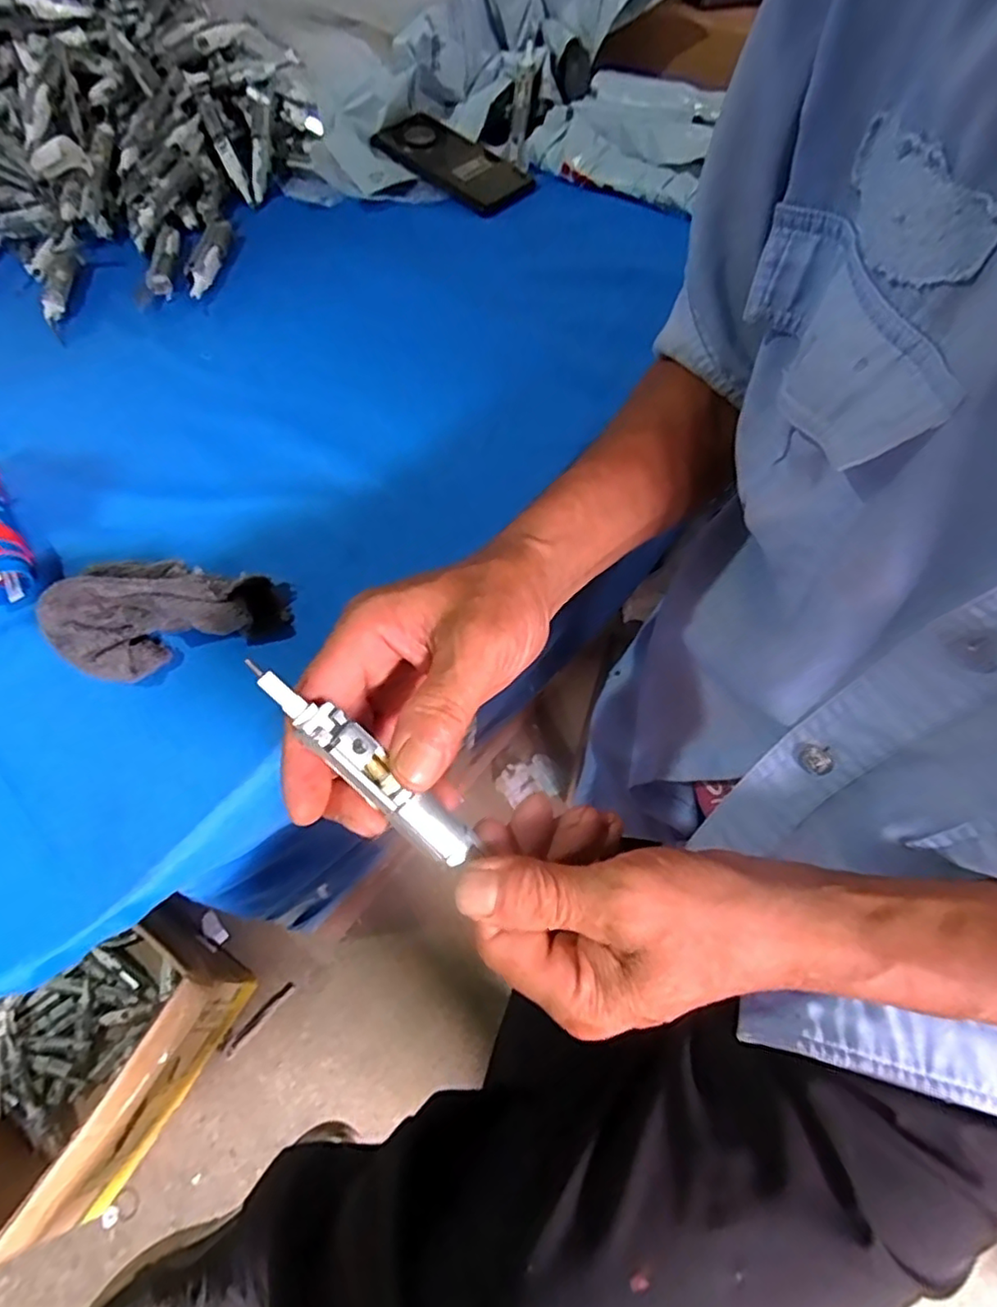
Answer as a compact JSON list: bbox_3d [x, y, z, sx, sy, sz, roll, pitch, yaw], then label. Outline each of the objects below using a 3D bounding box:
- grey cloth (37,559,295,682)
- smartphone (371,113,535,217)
[{"bbox_3d":[-0.190,-0.027,0.359,0.121,0.050,0.075,-1,62,2],"label":"grey cloth"},{"bbox_3d":[-0.045,-0.489,0.623,0.163,0.006,0.079,36,73,10],"label":"smartphone"}]

